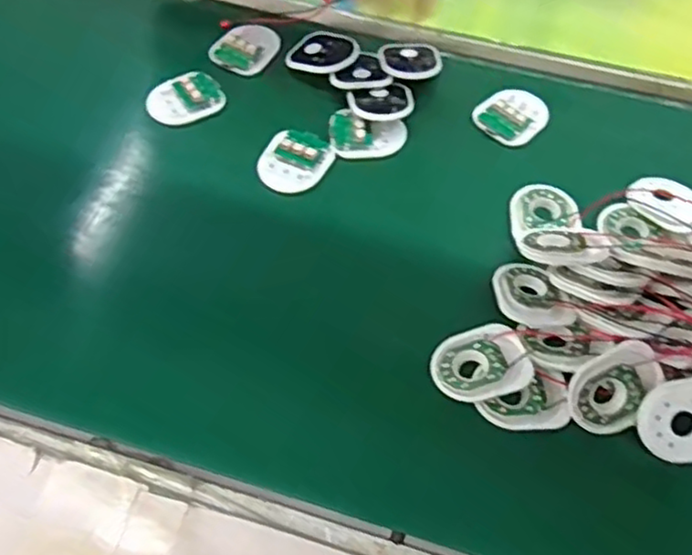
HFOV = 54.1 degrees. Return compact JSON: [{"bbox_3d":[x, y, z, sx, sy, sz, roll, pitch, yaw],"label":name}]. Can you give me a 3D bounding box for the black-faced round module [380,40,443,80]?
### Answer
[{"bbox_3d":[0.053,-0.184,0.563,0.051,0.004,0.052,1,59,-2],"label":"black-faced round module"}]

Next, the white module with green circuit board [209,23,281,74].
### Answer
[{"bbox_3d":[-0.083,-0.197,0.577,0.047,0.007,0.058,33,63,16],"label":"white module with green circuit board"}]

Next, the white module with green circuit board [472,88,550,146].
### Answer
[{"bbox_3d":[0.134,-0.130,0.542,0.057,0.008,0.047,-35,67,-21],"label":"white module with green circuit board"}]

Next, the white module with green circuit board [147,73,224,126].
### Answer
[{"bbox_3d":[-0.128,-0.143,0.541,0.059,0.012,0.039,-21,62,-15],"label":"white module with green circuit board"}]

